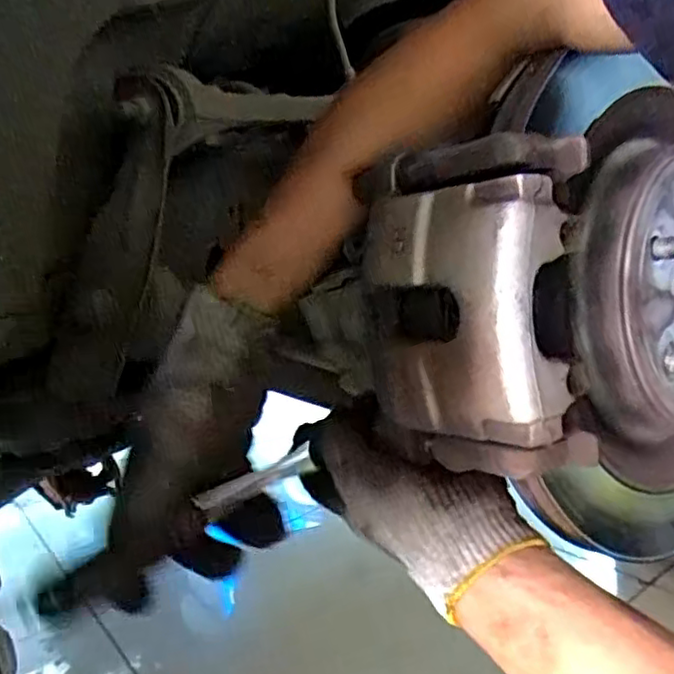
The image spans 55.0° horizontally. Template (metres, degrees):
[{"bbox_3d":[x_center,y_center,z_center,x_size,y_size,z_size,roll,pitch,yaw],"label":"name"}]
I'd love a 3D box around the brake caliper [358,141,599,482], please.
[{"bbox_3d":[0.062,-0.015,0.312,0.059,0.146,0.103,-14,10,-38],"label":"brake caliper"}]

